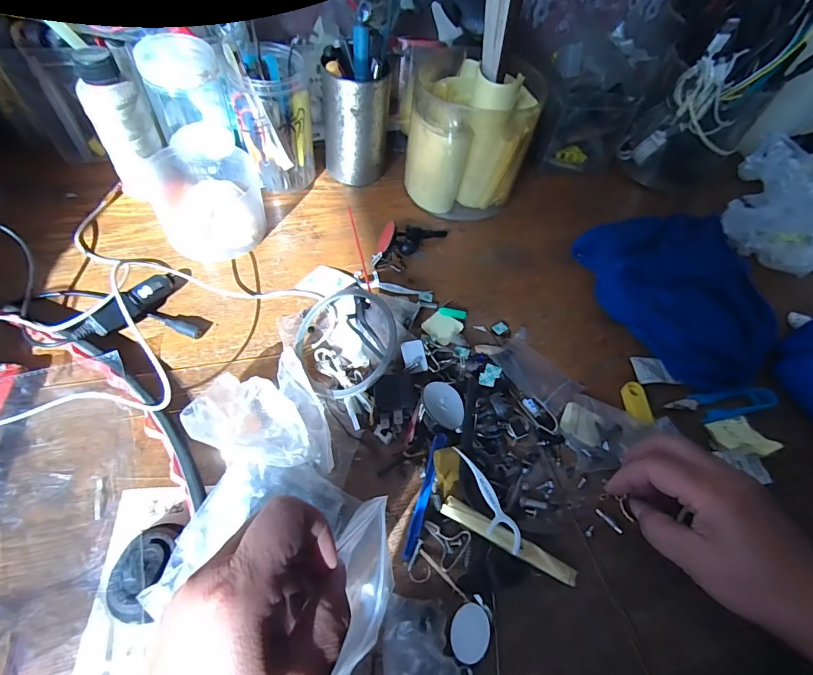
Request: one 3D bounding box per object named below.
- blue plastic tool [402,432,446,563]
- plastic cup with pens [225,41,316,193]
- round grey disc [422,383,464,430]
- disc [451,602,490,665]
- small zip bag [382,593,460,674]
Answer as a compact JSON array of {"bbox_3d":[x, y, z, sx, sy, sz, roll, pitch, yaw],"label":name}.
[{"bbox_3d":[0.012,0.105,0.289,0.009,0.013,0.082,17,55,6],"label":"blue plastic tool"},{"bbox_3d":[-0.133,-0.219,0.432,0.070,0.127,0.071,-10,57,-14],"label":"plastic cup with pens"},{"bbox_3d":[0.028,0.049,0.314,0.036,0.004,0.033,18,54,-27],"label":"round grey disc"},{"bbox_3d":[0.036,0.171,0.248,0.021,0.009,0.029,23,56,10],"label":"disc"},{"bbox_3d":[0.007,0.175,0.238,0.039,0.012,0.053,-5,56,-10],"label":"small zip bag"}]

